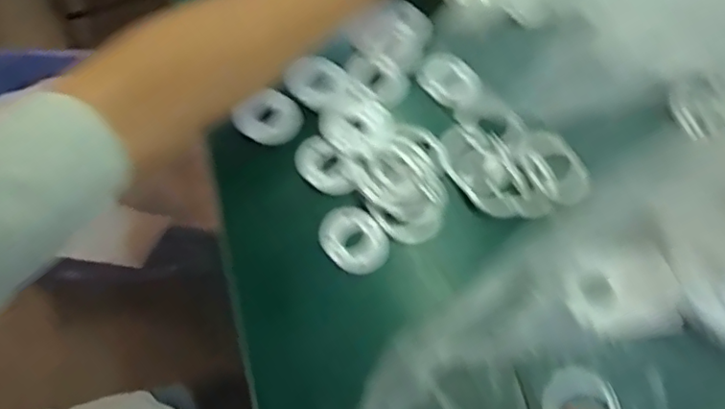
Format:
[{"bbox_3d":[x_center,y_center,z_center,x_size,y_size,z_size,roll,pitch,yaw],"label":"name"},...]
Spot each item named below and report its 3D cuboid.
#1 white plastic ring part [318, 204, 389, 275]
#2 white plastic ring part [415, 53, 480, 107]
[{"bbox_3d":[-0.007,0.026,0.432,0.045,0.011,0.054,-30,71,-15],"label":"white plastic ring part"},{"bbox_3d":[0.074,-0.108,0.492,0.055,0.008,0.040,42,71,14],"label":"white plastic ring part"}]

